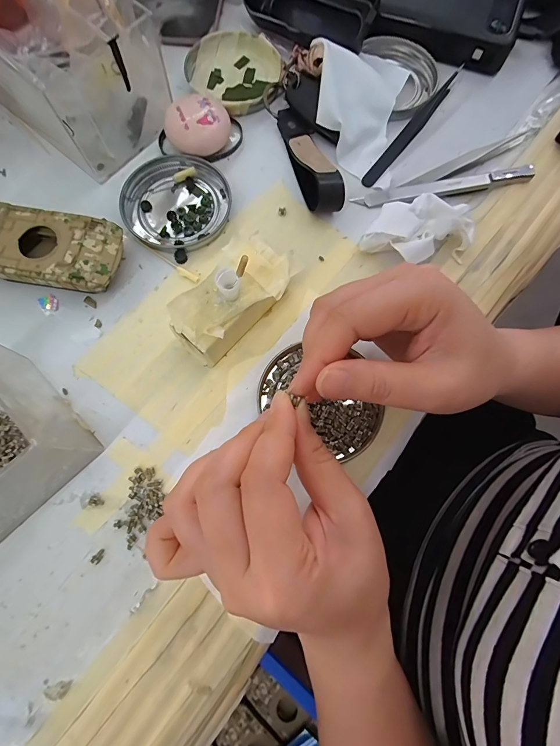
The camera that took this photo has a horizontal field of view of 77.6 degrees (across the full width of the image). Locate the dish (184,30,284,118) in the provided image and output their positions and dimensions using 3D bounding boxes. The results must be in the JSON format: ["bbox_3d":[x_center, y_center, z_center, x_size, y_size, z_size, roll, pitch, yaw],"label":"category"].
[{"bbox_3d":[-0.038,-0.253,0.292,0.079,0.012,0.073,0,76,-1],"label":"dish"}]

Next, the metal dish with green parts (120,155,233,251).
[{"bbox_3d":[-0.077,-0.129,0.262,0.078,0.008,0.074,0,76,-1],"label":"metal dish with green parts"}]

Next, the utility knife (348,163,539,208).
[{"bbox_3d":[0.126,-0.143,0.266,0.137,0.007,0.014,-9,77,-3],"label":"utility knife"}]

